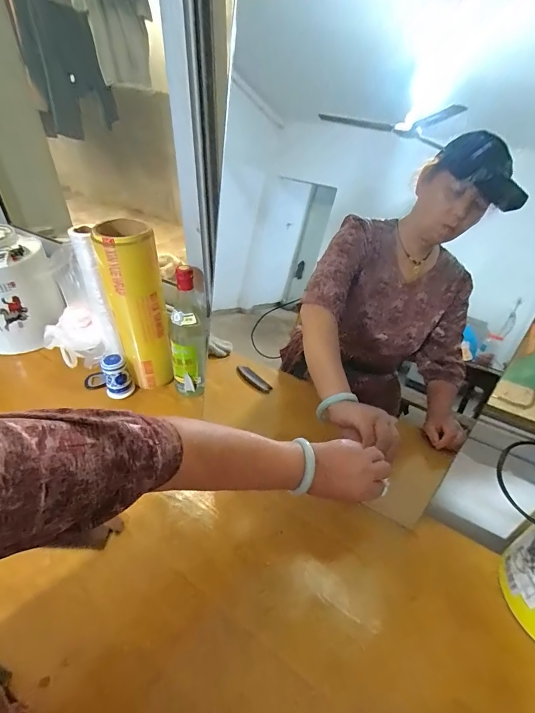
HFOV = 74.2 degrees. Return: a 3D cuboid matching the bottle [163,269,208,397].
[{"bbox_3d":[-0.142,-0.037,0.642,0.068,0.256,0.071,-5,41,-9],"label":"bottle"}]

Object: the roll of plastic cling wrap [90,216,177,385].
[{"bbox_3d":[-0.232,-0.083,0.635,0.085,0.309,0.085,-15,43,-20],"label":"roll of plastic cling wrap"}]

